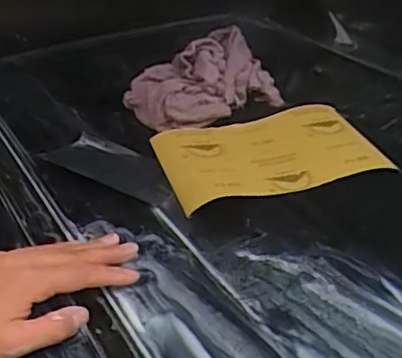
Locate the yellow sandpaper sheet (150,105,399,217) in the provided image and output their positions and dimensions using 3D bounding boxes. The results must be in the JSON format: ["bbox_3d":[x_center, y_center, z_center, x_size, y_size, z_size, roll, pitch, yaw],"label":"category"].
[{"bbox_3d":[0.066,-0.033,0.616,0.213,0.026,0.141,-5,38,-16],"label":"yellow sandpaper sheet"}]

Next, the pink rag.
[{"bbox_3d":[-0.003,-0.126,0.730,0.169,0.069,0.144,-17,42,-28],"label":"pink rag"}]

